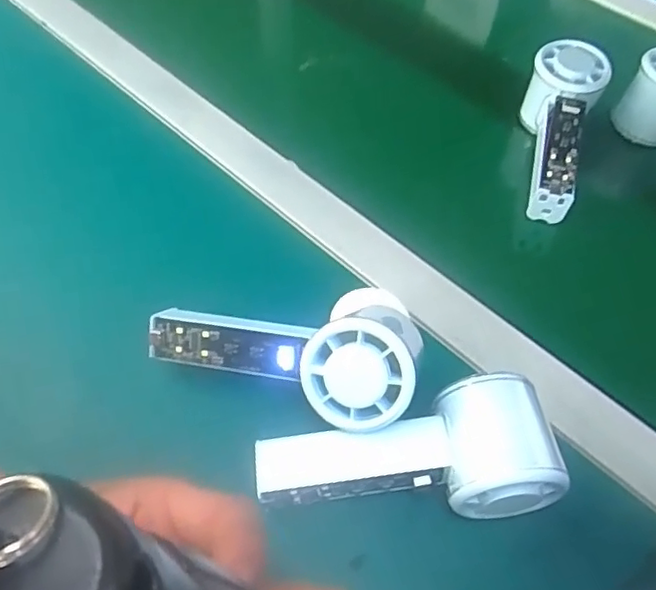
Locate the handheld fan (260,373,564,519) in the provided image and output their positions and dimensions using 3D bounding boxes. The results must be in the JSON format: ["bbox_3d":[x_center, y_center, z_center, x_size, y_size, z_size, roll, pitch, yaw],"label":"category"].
[{"bbox_3d":[0.038,0.086,0.318,0.144,0.059,0.056,-7,54,-1],"label":"handheld fan"}]

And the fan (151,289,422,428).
[{"bbox_3d":[-0.022,0.033,0.343,0.148,0.046,0.059,2,97,23],"label":"fan"}]

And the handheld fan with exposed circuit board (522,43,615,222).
[{"bbox_3d":[0.177,-0.121,0.476,0.054,0.050,0.146,11,70,11],"label":"handheld fan with exposed circuit board"}]

